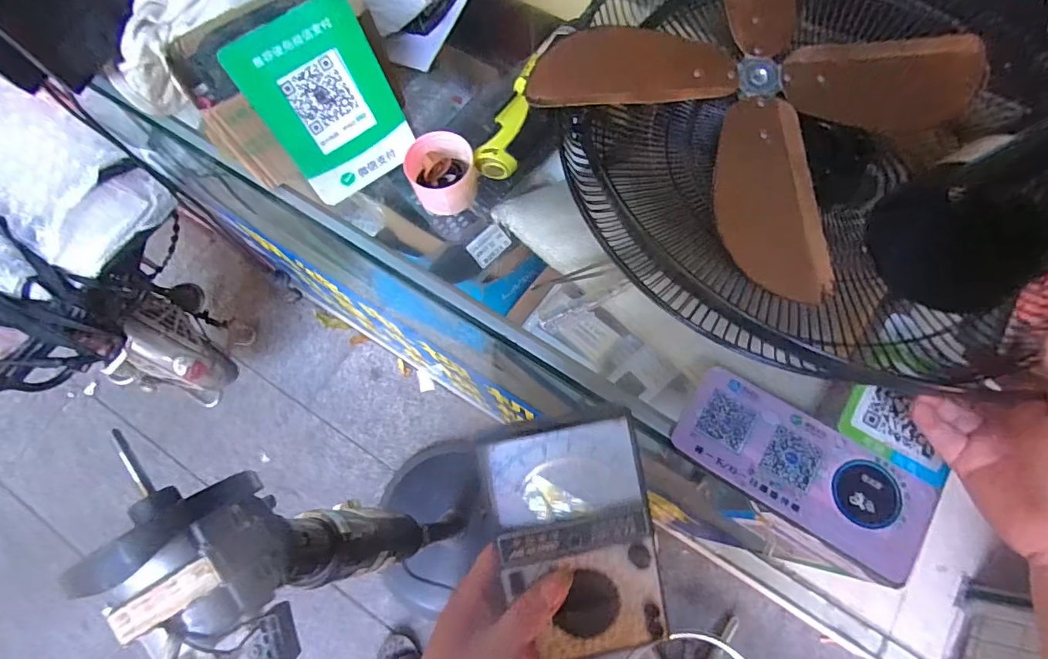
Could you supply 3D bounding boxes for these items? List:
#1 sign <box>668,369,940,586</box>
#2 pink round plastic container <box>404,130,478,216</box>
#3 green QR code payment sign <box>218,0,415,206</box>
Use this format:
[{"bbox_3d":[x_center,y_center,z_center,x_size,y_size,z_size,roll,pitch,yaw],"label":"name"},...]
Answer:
[{"bbox_3d":[0.228,0.111,0.413,0.197,0.006,0.089,32,75,12],"label":"sign"},{"bbox_3d":[-0.082,-0.159,0.502,0.064,0.048,0.067,0,71,1],"label":"pink round plastic container"},{"bbox_3d":[-0.177,-0.204,0.465,0.113,0.160,0.008,-39,52,-11],"label":"green QR code payment sign"}]

